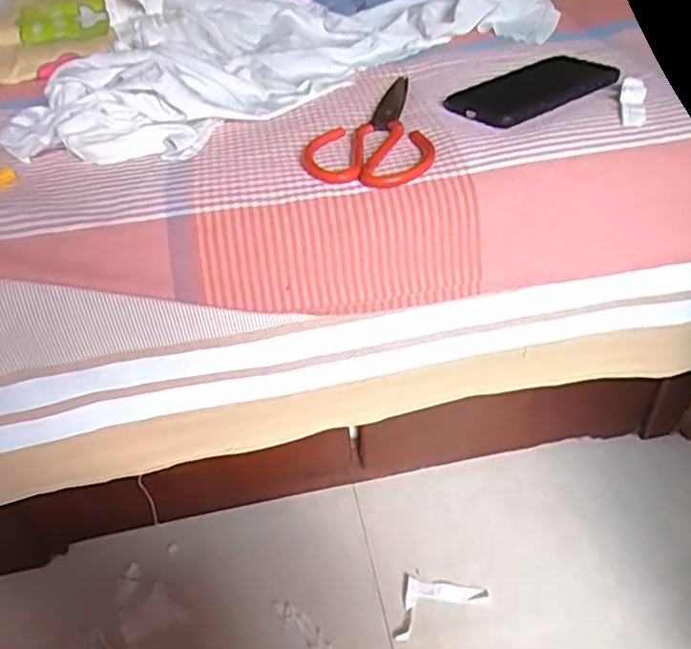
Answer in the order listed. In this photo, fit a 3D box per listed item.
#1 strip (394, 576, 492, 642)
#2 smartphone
[{"bbox_3d":[0.105,0.330,0.783,0.121,0.007,0.064,-19,45,-14],"label":"strip"},{"bbox_3d":[0.182,-0.227,0.620,0.165,0.009,0.086,-28,48,-23],"label":"smartphone"}]

